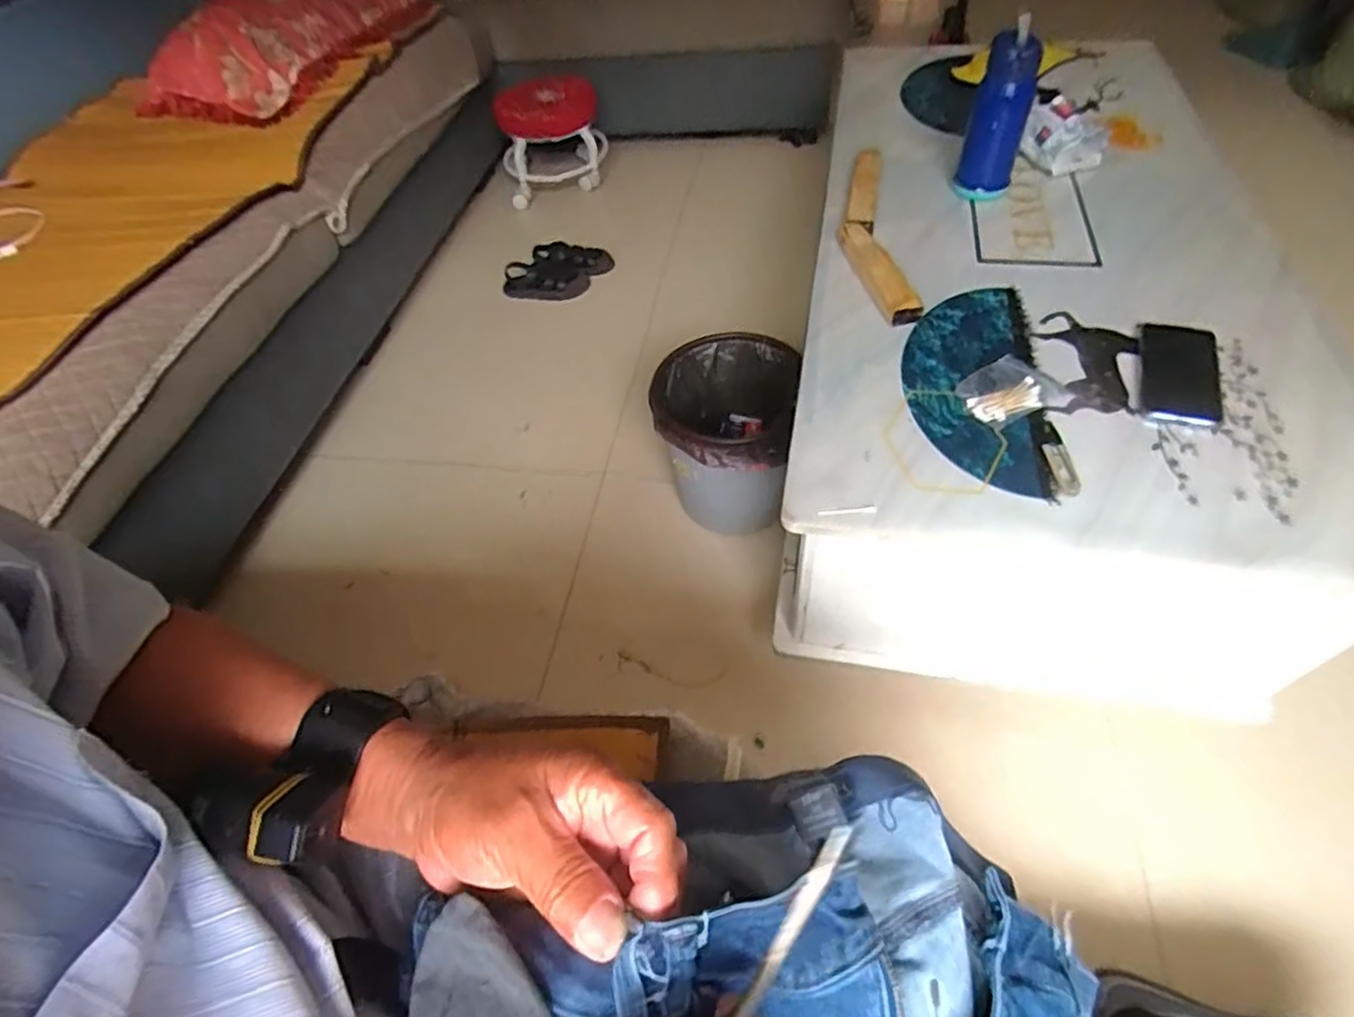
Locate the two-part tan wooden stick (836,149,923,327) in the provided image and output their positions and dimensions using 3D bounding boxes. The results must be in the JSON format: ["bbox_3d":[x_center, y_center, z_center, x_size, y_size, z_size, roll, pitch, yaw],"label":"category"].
[{"bbox_3d":[0.279,-0.416,0.951,0.085,0.031,0.431,0,52,6],"label":"two-part tan wooden stick"}]

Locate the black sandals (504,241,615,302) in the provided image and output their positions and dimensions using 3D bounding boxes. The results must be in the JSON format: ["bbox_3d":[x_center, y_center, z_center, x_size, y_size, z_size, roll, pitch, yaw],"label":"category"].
[{"bbox_3d":[-0.296,-0.592,1.624,0.278,0.071,0.142,-18,52,-8],"label":"black sandals"}]

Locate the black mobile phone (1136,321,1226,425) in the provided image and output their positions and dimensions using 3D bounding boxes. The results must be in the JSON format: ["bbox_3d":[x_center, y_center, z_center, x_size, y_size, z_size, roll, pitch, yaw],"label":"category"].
[{"bbox_3d":[0.573,-0.155,0.741,0.080,0.006,0.173,15,55,17],"label":"black mobile phone"}]

